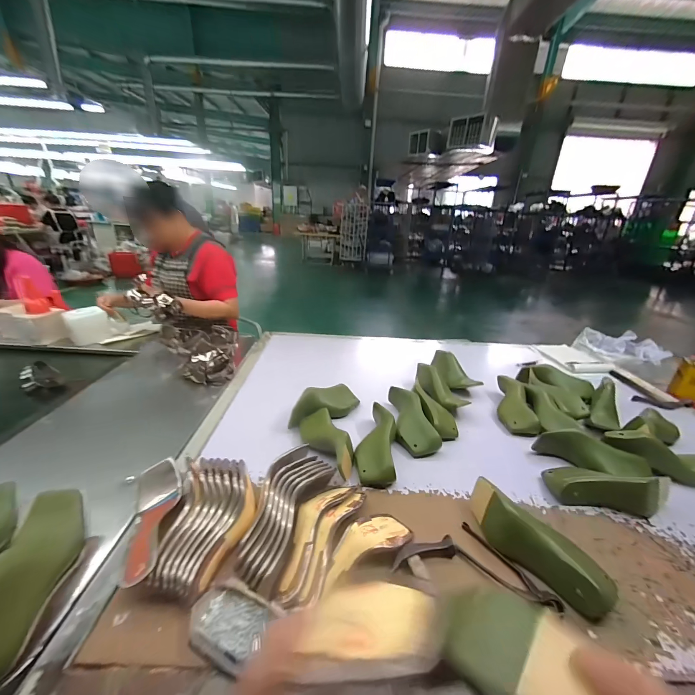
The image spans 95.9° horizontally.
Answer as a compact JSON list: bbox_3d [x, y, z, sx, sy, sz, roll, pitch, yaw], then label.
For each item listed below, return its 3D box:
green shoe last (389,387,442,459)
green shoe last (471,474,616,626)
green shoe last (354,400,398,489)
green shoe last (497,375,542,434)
[{"bbox_3d":[0.163,0.182,0.832,0.094,0.071,0.232,-2,25,-12],"label":"green shoe last"},{"bbox_3d":[0.305,0.328,0.526,0.081,0.082,0.223,-19,32,-40],"label":"green shoe last"},{"bbox_3d":[0.072,0.218,0.751,0.086,0.074,0.223,6,24,6],"label":"green shoe last"},{"bbox_3d":[0.506,0.167,0.944,0.096,0.066,0.237,10,25,15],"label":"green shoe last"}]

